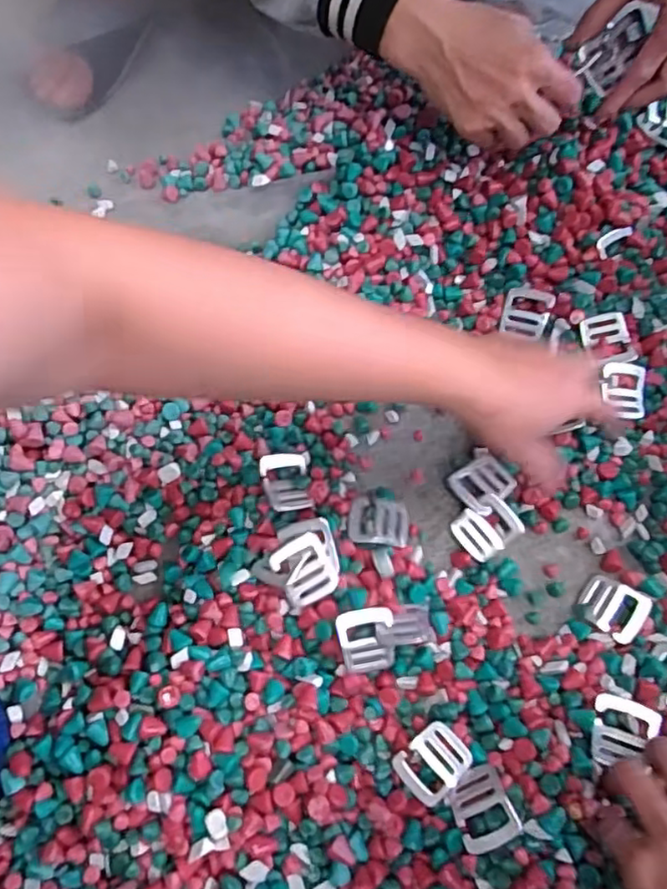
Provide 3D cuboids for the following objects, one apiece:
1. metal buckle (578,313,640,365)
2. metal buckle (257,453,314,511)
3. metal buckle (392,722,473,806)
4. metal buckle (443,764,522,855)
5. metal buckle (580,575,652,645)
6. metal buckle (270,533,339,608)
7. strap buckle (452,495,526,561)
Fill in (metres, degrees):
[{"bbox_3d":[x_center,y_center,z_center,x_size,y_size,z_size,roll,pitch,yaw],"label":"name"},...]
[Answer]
[{"bbox_3d":[0.219,-0.083,0.521,0.038,0.010,0.041,-14,82,2],"label":"metal buckle"},{"bbox_3d":[-0.034,0.026,0.490,0.040,0.013,0.047,-5,60,-13],"label":"metal buckle"},{"bbox_3d":[0.064,0.206,0.424,0.044,0.006,0.037,-42,74,-8],"label":"metal buckle"},{"bbox_3d":[0.091,0.225,0.405,0.036,0.004,0.042,-31,48,4],"label":"metal buckle"},{"bbox_3d":[0.201,0.117,0.473,0.041,0.011,0.039,33,75,11],"label":"metal buckle"},{"bbox_3d":[-0.019,0.088,0.458,0.038,0.005,0.042,-29,83,-14],"label":"metal buckle"},{"bbox_3d":[0.114,0.061,0.486,0.045,0.011,0.037,-34,74,-10],"label":"strap buckle"}]

